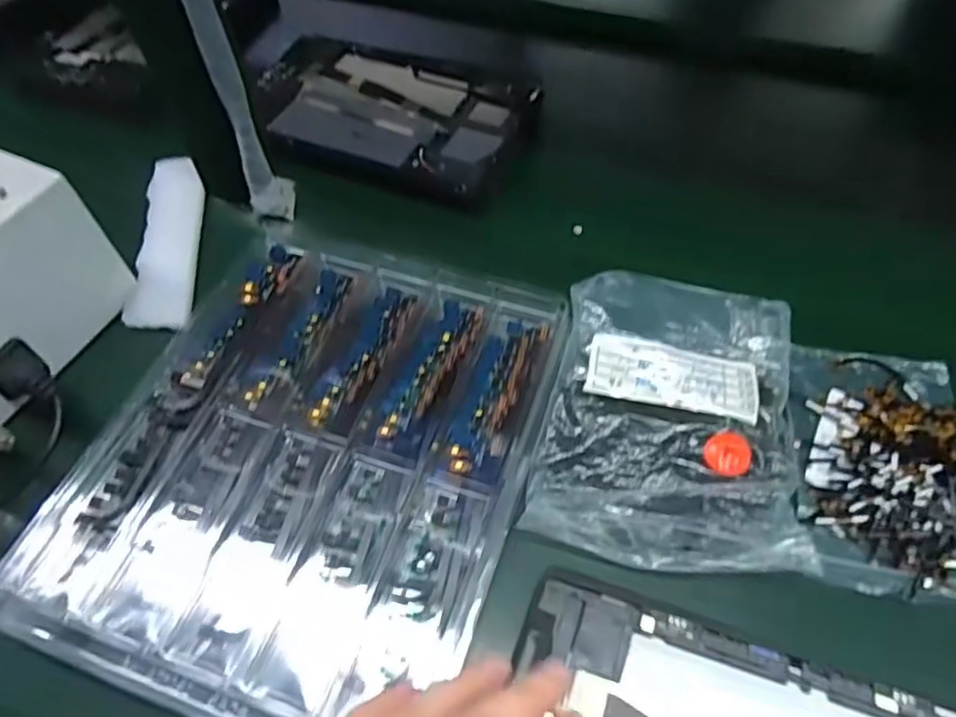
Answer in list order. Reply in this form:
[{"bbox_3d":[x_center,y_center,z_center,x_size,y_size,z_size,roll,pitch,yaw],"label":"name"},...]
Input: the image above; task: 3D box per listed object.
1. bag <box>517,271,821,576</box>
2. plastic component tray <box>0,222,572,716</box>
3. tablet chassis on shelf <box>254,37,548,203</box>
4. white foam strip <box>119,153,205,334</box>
[{"bbox_3d":[0.111,0.025,0.362,0.139,0.020,0.174,10,55,6],"label":"bag"},{"bbox_3d":[-0.086,0.047,0.356,0.218,0.021,0.269,16,56,10],"label":"plastic component tray"},{"bbox_3d":[-0.081,-0.214,0.545,0.246,0.021,0.142,24,58,15],"label":"tablet chassis on shelf"},{"bbox_3d":[-0.224,-0.089,0.468,0.040,0.014,0.165,-5,55,-4],"label":"white foam strip"}]

